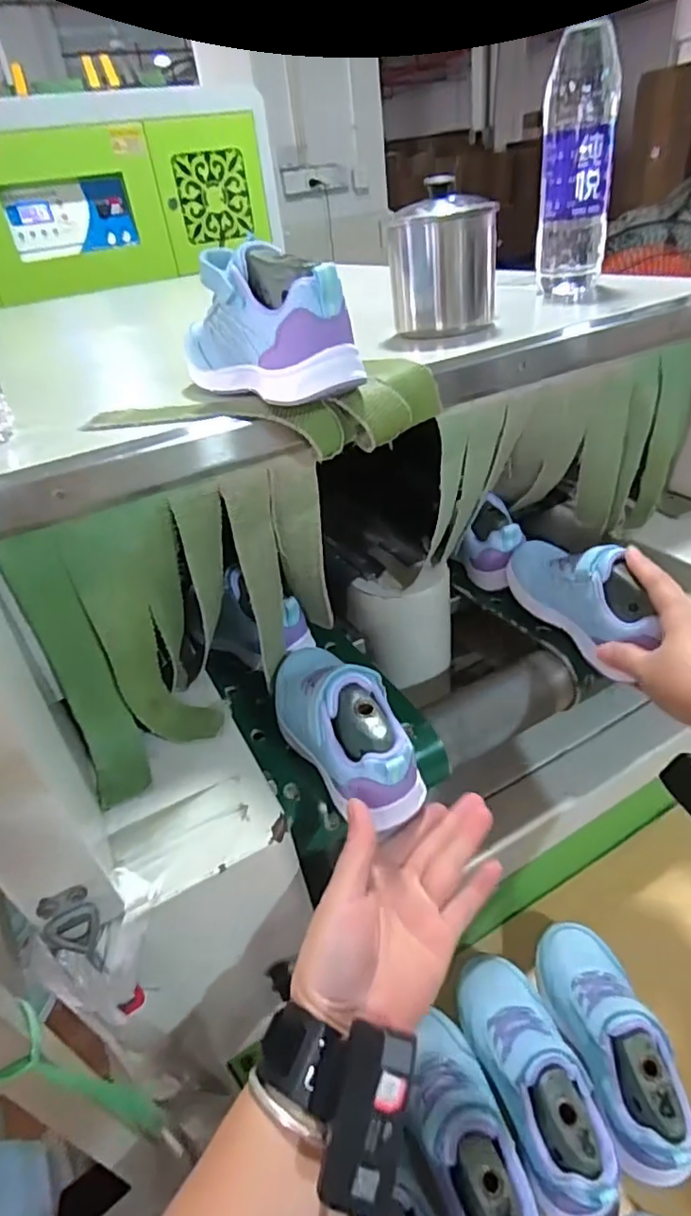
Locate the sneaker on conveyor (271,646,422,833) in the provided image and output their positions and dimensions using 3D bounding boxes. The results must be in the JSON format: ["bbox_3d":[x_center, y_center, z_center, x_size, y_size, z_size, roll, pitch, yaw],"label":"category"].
[{"bbox_3d":[-0.007,0.079,0.437,0.061,0.079,0.162,-24,39,-20],"label":"sneaker on conveyor"}]

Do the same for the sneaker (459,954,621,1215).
[{"bbox_3d":[0.145,0.359,0.455,0.070,0.090,0.173,-15,24,-9],"label":"sneaker"}]

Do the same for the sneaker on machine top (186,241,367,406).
[{"bbox_3d":[-0.054,-0.185,0.382,0.055,0.077,0.140,-30,41,-27],"label":"sneaker on machine top"}]

